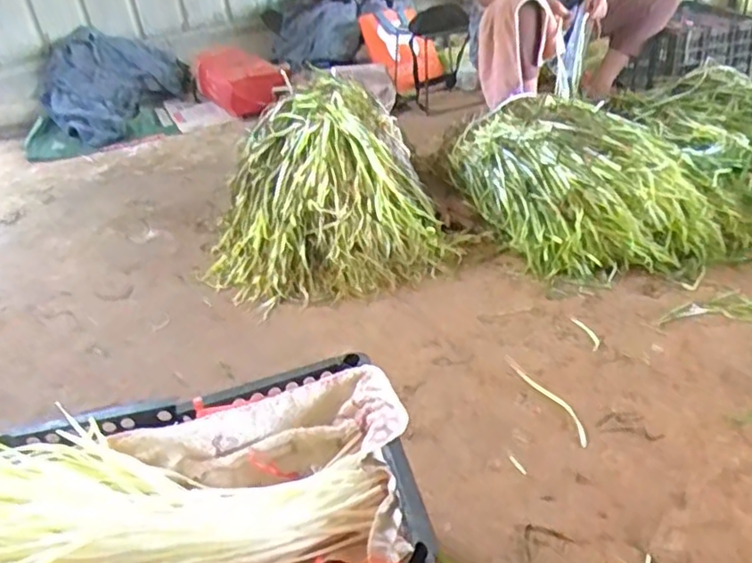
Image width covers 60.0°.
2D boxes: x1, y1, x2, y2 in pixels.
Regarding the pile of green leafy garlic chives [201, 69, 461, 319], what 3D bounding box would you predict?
[{"bbox_3d":[-0.162,-0.251,1.640,0.578,0.296,0.621,-15,33,-11],"label":"pile of green leafy garlic chives"}]

